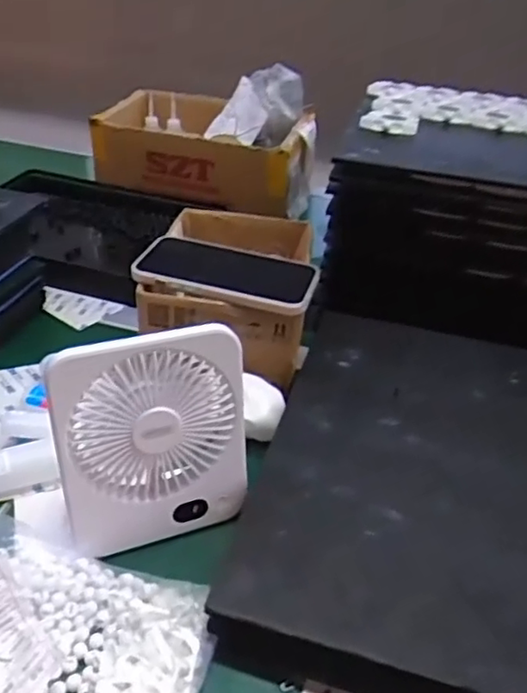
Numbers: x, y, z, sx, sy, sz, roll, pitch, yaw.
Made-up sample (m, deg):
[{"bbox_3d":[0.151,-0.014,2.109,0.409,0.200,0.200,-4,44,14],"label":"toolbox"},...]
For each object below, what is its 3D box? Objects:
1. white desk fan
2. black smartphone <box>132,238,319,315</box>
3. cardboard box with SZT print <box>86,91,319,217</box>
[{"bbox_3d":[-0.075,0.066,0.442,0.130,0.151,0.042,-12,38,-22],"label":"white desk fan"},{"bbox_3d":[-0.035,-0.069,0.594,0.171,0.013,0.090,13,36,12],"label":"black smartphone"},{"bbox_3d":[-0.098,-0.291,0.929,0.277,0.100,0.170,13,36,13],"label":"cardboard box with SZT print"}]

